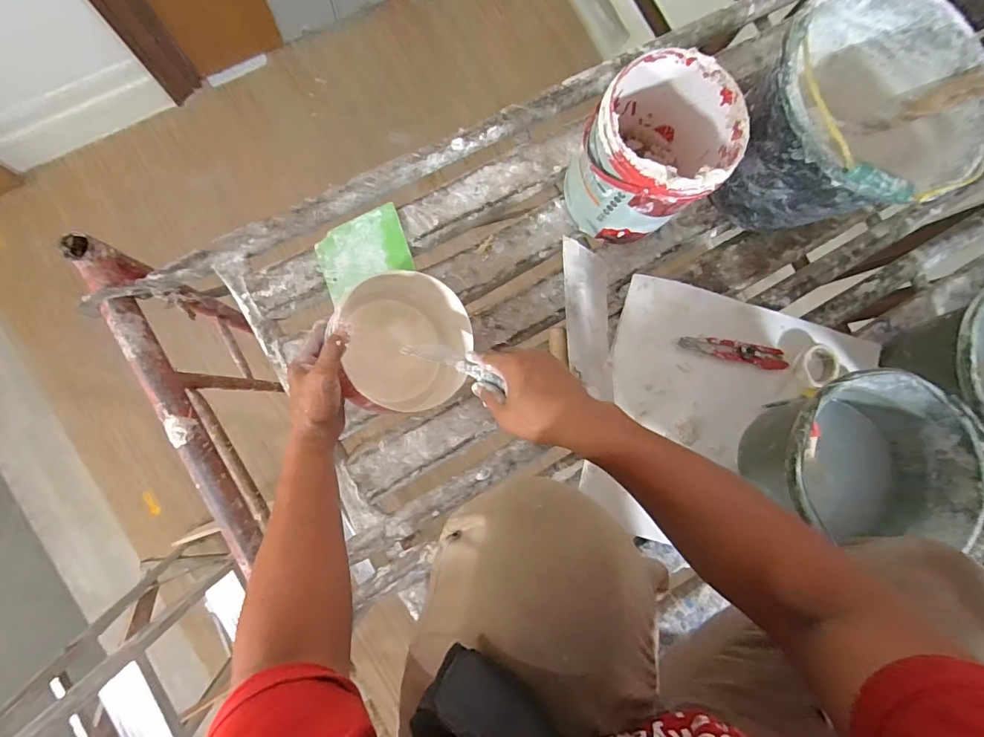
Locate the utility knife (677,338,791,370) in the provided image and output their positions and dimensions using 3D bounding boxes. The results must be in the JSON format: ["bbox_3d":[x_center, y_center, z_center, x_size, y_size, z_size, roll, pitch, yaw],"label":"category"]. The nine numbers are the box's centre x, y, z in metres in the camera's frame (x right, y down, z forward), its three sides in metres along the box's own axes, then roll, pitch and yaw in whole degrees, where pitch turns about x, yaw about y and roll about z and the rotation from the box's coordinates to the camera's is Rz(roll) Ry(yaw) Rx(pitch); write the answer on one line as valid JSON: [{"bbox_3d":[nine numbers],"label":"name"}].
[{"bbox_3d":[0.377,-0.027,0.709,0.171,0.022,0.030,11,84,-6],"label":"utility knife"}]

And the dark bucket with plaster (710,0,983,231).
[{"bbox_3d":[0.464,-0.327,0.628,0.263,0.227,0.282,1,85,-7],"label":"dark bucket with plaster"}]

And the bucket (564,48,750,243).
[{"bbox_3d":[0.212,-0.289,0.629,0.166,0.183,0.174,1,85,-7],"label":"bucket"}]

